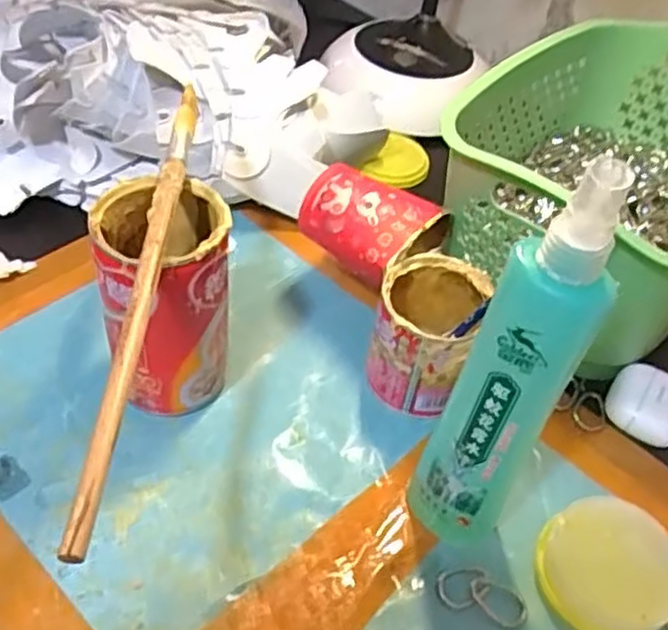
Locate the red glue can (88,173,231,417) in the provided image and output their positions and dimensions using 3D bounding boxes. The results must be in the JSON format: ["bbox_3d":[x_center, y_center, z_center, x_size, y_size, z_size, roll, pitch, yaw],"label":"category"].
[{"bbox_3d":[-0.090,-0.009,0.398,0.063,0.118,0.065,3,47,-4],"label":"red glue can"}]

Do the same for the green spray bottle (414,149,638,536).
[{"bbox_3d":[0.076,0.023,0.308,0.040,0.195,0.034,32,52,21],"label":"green spray bottle"}]

